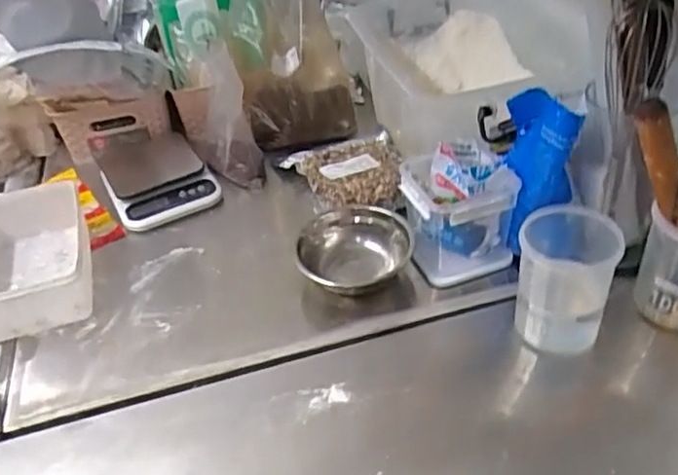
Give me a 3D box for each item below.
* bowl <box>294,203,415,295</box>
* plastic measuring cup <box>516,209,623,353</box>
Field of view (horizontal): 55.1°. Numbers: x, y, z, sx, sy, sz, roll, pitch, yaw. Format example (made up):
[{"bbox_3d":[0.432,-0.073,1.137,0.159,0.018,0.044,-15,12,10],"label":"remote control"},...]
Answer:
[{"bbox_3d":[0.018,0.018,0.812,0.141,0.057,0.133,-6,40,-1],"label":"bowl"},{"bbox_3d":[0.242,0.043,0.702,0.094,0.144,0.103,10,42,17],"label":"plastic measuring cup"}]

